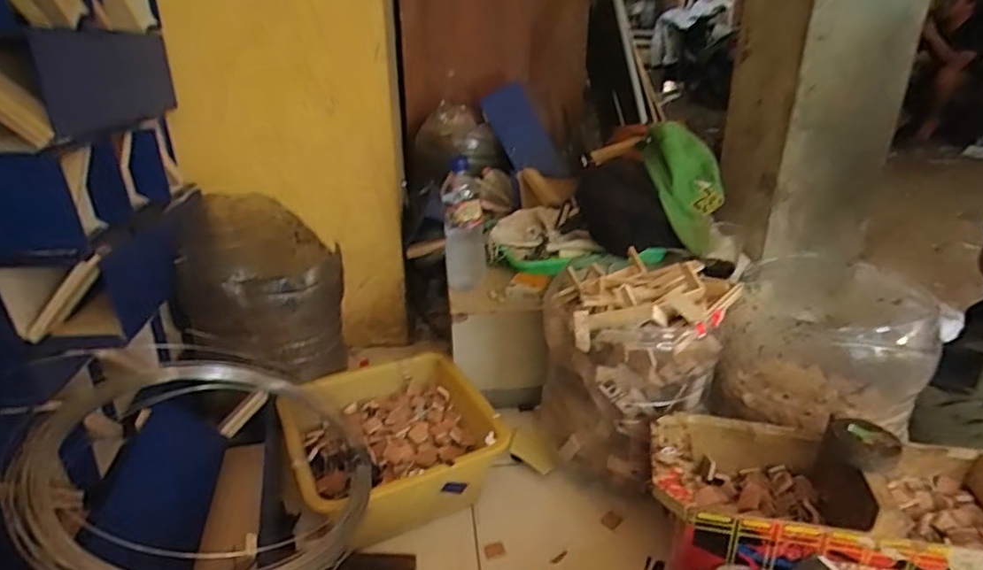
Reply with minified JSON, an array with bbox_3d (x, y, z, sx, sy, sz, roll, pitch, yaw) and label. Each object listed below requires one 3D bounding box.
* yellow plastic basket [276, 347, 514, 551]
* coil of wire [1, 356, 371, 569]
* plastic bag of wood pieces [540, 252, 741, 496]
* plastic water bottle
[{"bbox_3d":[-0.141,0.238,0.819,0.272,0.127,0.268,-14,28,-24],"label":"yellow plastic basket"},{"bbox_3d":[-0.310,0.206,0.632,0.354,0.069,0.354,20,22,-8],"label":"coil of wire"},{"bbox_3d":[0.196,0.118,0.829,0.234,0.275,0.254,-1,25,2],"label":"plastic bag of wood pieces"},{"bbox_3d":[-0.046,-0.095,0.944,0.064,0.216,0.062,-3,25,-3],"label":"plastic water bottle"}]

